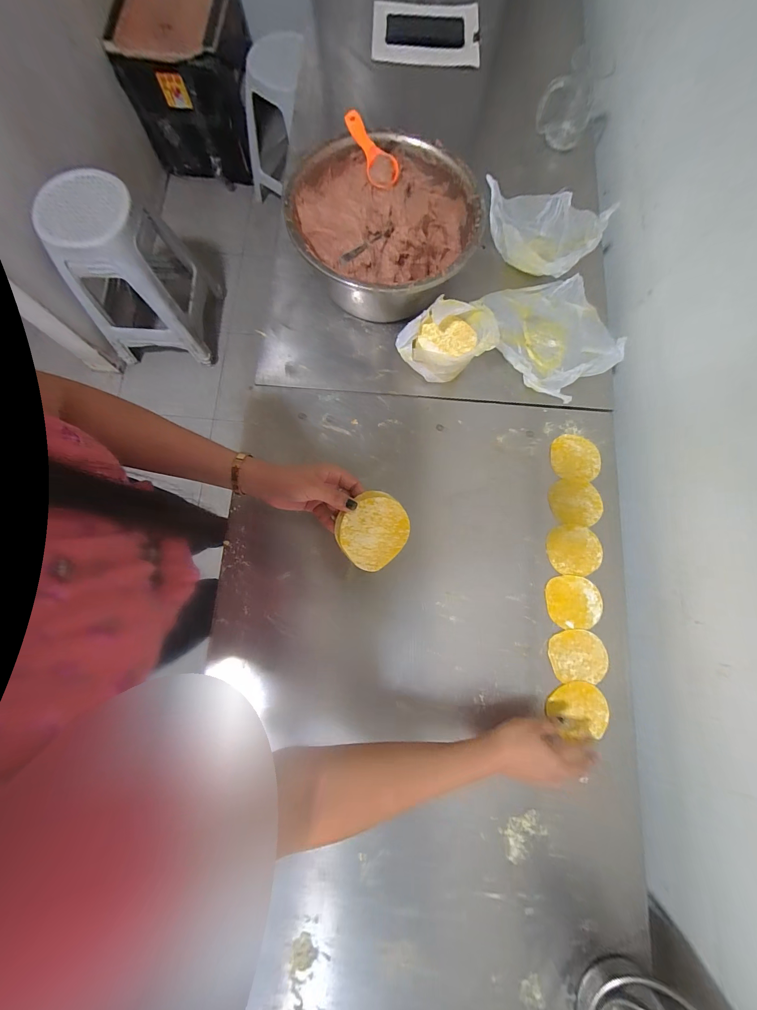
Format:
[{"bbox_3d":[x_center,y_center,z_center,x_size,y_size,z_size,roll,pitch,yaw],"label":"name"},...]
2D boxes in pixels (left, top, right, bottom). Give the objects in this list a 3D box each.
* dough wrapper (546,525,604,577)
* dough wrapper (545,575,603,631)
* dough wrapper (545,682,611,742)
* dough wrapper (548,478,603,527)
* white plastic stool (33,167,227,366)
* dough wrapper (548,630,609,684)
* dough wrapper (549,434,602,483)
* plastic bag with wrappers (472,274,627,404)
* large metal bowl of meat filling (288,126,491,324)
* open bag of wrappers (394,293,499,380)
[{"bbox_3d":[0.300,0.069,0.533,0.079,0.006,0.075,0,78,-1],"label":"dough wrapper"},{"bbox_3d":[0.292,0.145,0.516,0.080,0.004,0.074,1,78,0],"label":"dough wrapper"},{"bbox_3d":[0.278,0.286,0.482,0.083,0.007,0.072,-14,79,-4],"label":"dough wrapper"},{"bbox_3d":[0.312,-0.004,0.548,0.081,0.004,0.073,3,78,0],"label":"dough wrapper"},{"bbox_3d":[-0.841,-0.813,1.224,0.364,0.525,0.399,2,78,0],"label":"white plastic stool"},{"bbox_3d":[0.289,0.219,0.500,0.083,0.004,0.069,2,78,0],"label":"dough wrapper"},{"bbox_3d":[0.319,-0.077,0.562,0.079,0.004,0.075,8,78,1],"label":"dough wrapper"},{"bbox_3d":[0.295,-0.294,0.590,0.193,0.043,0.233,-29,80,-6],"label":"plastic bag with wrappers"},{"bbox_3d":[0.009,-0.432,0.555,0.274,0.152,0.274,0,78,-1],"label":"large metal bowl of meat filling"},{"bbox_3d":[0.104,-0.258,0.553,0.139,0.089,0.094,11,78,2],"label":"open bag of wrappers"}]

